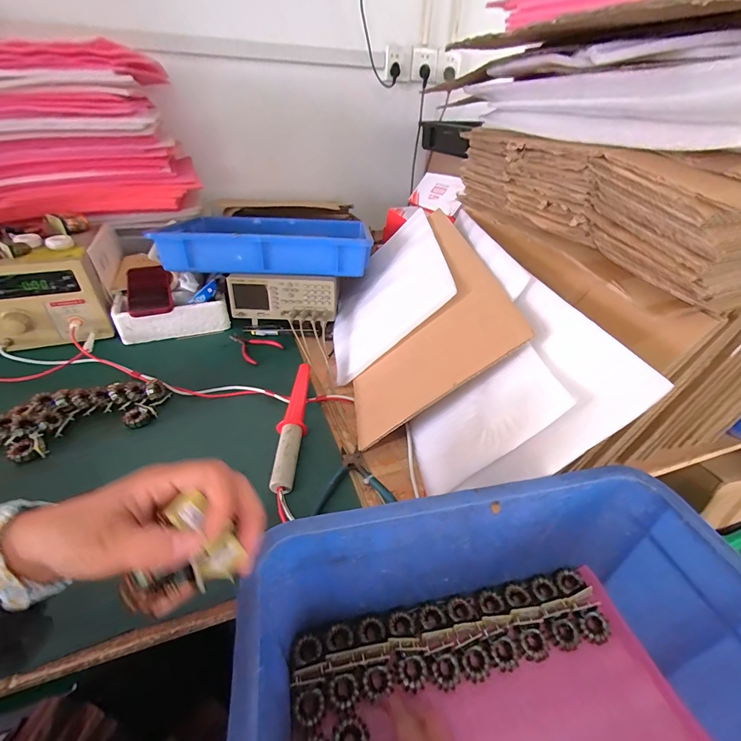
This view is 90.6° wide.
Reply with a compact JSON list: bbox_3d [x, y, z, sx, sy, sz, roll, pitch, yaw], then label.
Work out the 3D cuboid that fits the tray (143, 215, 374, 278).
[{"bbox_3d":[-0.216,-0.299,0.816,0.421,0.076,0.270,-3,38,-7],"label":"tray"}]

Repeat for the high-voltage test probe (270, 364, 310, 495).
[{"bbox_3d":[-0.121,0.079,0.575,0.039,0.032,0.245,-1,38,-4],"label":"high-voltage test probe"}]

